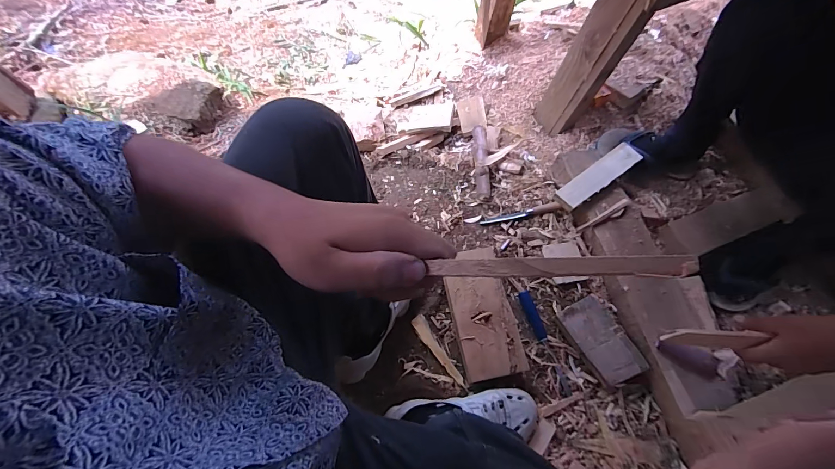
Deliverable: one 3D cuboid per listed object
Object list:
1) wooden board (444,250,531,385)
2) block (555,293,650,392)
[{"bbox_3d":[0.128,0.153,0.749,0.119,0.028,0.256,-12,70,-4],"label":"wooden board"},{"bbox_3d":[0.369,0.213,0.745,0.095,0.039,0.167,-26,71,-9],"label":"block"}]

